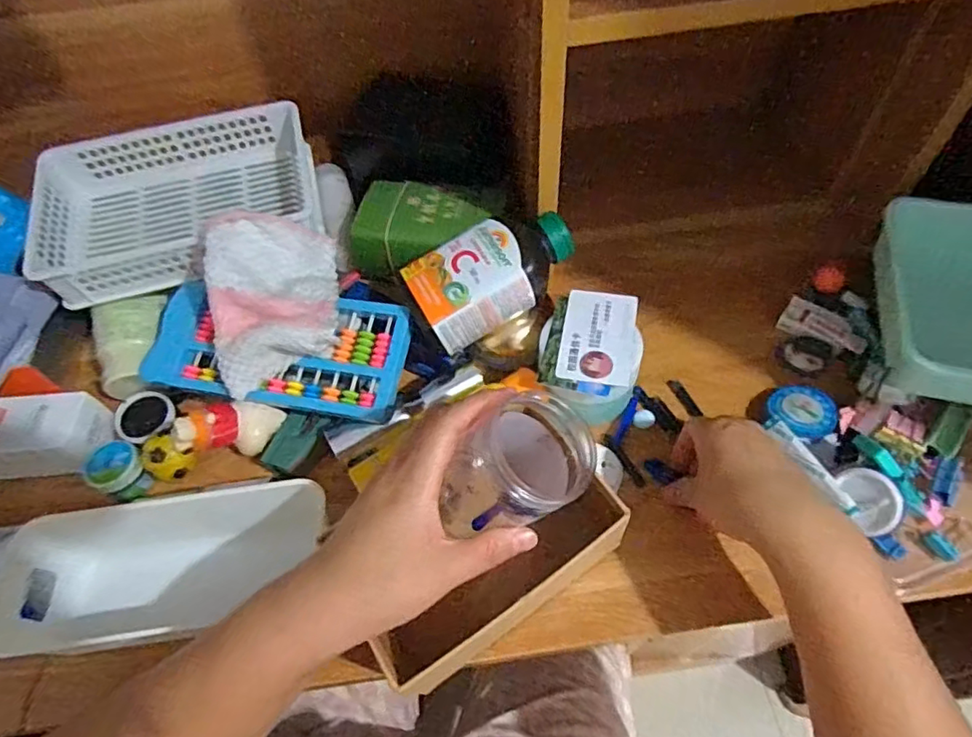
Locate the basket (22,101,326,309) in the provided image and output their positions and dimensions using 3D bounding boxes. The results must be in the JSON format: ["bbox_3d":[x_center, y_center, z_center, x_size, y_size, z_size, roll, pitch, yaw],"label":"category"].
[{"bbox_3d":[-0.273,-0.149,0.529,0.234,0.062,0.152,-13,58,-5],"label":"basket"}]

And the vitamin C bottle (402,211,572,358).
[{"bbox_3d":[0.005,-0.072,0.461,0.129,0.058,0.064,-22,59,-11],"label":"vitamin C bottle"}]

